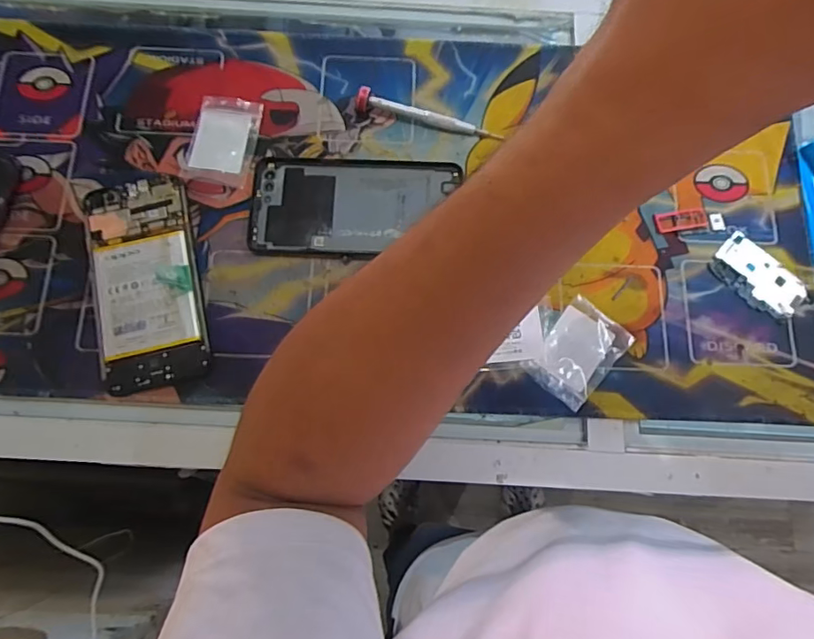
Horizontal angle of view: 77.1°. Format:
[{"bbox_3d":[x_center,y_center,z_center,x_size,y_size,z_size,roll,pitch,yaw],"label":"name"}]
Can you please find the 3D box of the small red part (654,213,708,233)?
[{"bbox_3d":[0.208,-0.075,0.386,0.041,0.004,0.014,-6,77,-3],"label":"small red part"}]

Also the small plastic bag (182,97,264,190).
[{"bbox_3d":[-0.141,-0.139,0.390,0.048,0.008,0.069,10,77,1],"label":"small plastic bag"}]

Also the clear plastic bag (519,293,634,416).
[{"bbox_3d":[0.119,0.022,0.354,0.048,0.005,0.070,41,79,8],"label":"clear plastic bag"}]

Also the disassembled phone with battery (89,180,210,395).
[{"bbox_3d":[-0.179,-0.028,0.349,0.068,0.013,0.149,-13,77,-4],"label":"disassembled phone with battery"}]

